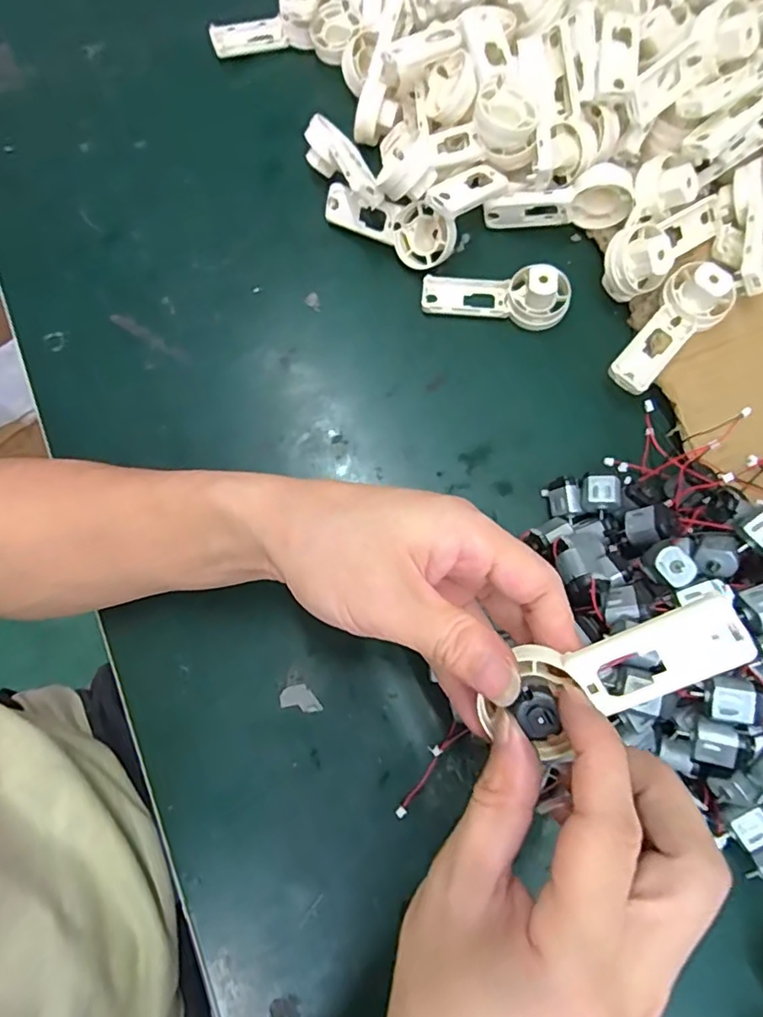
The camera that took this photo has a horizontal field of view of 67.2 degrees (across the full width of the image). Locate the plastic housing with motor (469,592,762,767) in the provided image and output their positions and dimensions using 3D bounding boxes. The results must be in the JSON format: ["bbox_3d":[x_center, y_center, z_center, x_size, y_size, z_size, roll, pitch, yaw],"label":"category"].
[{"bbox_3d":[0.081,0.059,0.201,0.088,0.020,0.039,-31,73,17],"label":"plastic housing with motor"}]

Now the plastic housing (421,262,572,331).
[{"bbox_3d":[0.074,-0.140,0.370,0.093,0.029,0.030,10,73,4],"label":"plastic housing"}]

